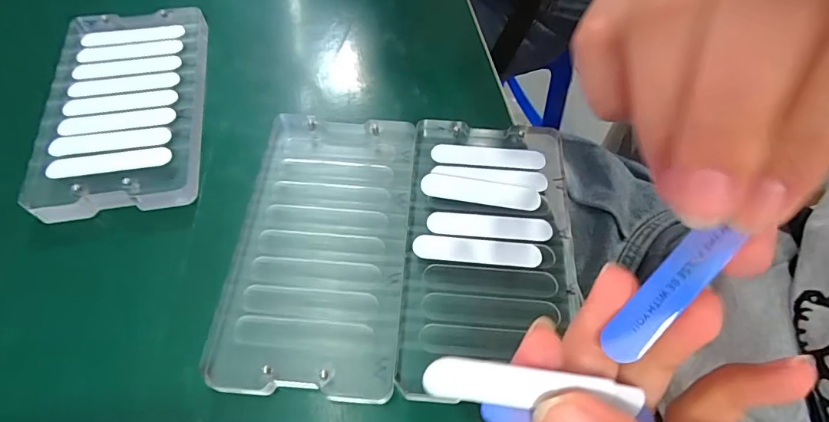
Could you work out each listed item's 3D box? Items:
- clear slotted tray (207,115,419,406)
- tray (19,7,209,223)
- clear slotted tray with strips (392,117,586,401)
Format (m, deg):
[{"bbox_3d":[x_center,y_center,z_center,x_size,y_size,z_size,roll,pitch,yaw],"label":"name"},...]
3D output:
[{"bbox_3d":[-0.038,0.011,0.191,0.067,0.011,0.123,3,61,2],"label":"clear slotted tray"},{"bbox_3d":[-0.141,-0.052,0.225,0.070,0.015,0.121,-9,61,-5],"label":"tray"},{"bbox_3d":[0.031,0.014,0.191,0.066,0.012,0.121,4,61,2],"label":"clear slotted tray with strips"}]

